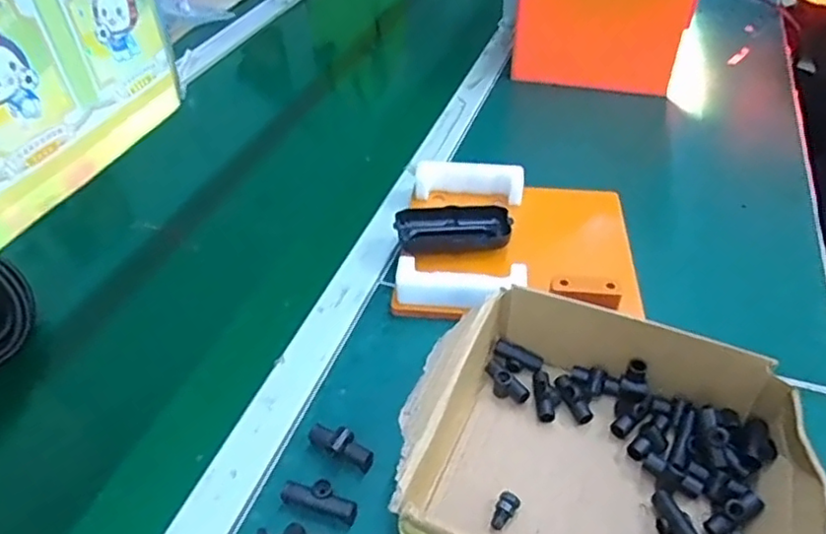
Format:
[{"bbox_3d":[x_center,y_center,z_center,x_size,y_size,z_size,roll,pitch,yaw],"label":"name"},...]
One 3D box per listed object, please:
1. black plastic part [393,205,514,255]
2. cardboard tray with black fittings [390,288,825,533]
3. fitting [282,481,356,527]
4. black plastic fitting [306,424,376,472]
[{"bbox_3d":[0.040,-0.037,0.624,0.110,0.027,0.050,-2,43,0],"label":"black plastic part"},{"bbox_3d":[0.125,0.129,0.416,0.244,0.069,0.207,16,46,19],"label":"cardboard tray with black fittings"},{"bbox_3d":[-0.064,0.160,0.431,0.056,0.017,0.019,13,45,16],"label":"fitting"},{"bbox_3d":[-0.053,0.130,0.457,0.049,0.018,0.020,24,49,26],"label":"black plastic fitting"}]

